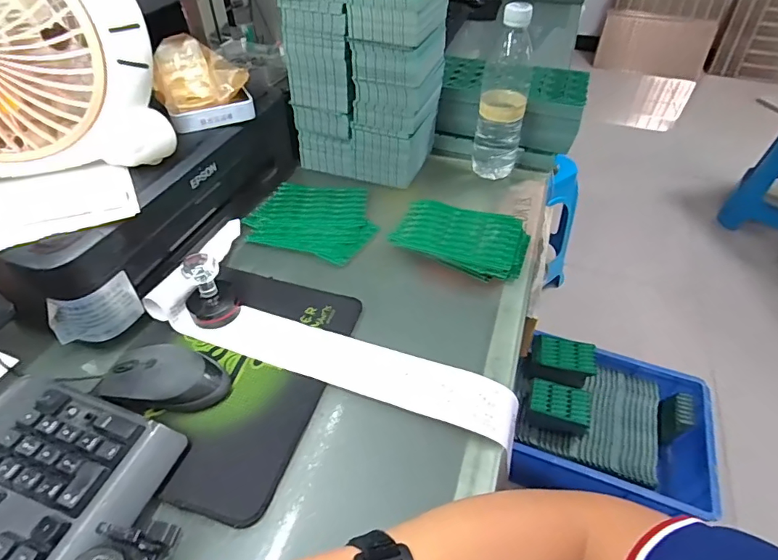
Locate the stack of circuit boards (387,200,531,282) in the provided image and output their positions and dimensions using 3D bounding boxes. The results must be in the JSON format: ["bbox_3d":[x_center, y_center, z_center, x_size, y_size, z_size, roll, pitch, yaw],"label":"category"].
[{"bbox_3d":[0.089,-0.052,0.576,0.157,0.024,0.097,17,47,16],"label":"stack of circuit boards"}]

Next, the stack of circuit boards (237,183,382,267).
[{"bbox_3d":[-0.099,-0.087,0.629,0.167,0.011,0.138,15,47,15],"label":"stack of circuit boards"}]

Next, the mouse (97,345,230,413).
[{"bbox_3d":[-0.206,0.089,0.426,0.110,0.033,0.055,9,45,9],"label":"mouse"}]

